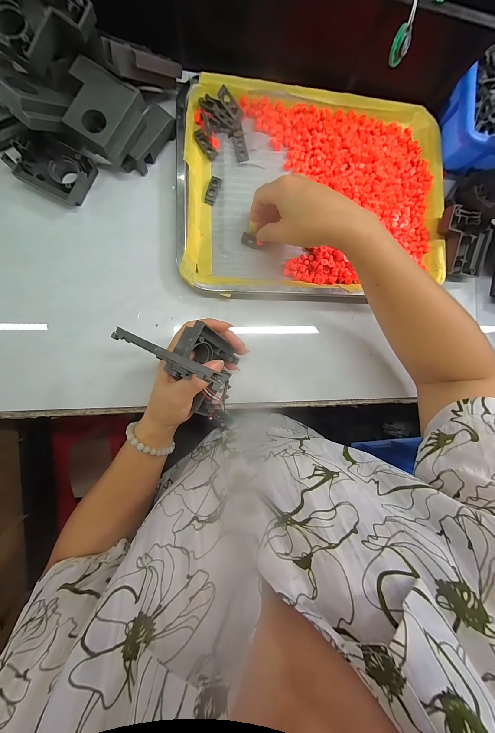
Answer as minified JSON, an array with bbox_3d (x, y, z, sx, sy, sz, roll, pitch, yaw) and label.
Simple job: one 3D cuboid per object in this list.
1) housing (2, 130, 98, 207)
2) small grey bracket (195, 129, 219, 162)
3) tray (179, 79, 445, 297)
[{"bbox_3d":[-0.219,-0.225,0.276,0.076,0.023,0.060,26,89,-7],"label":"housing"},{"bbox_3d":[-0.052,-0.276,0.305,0.014,0.004,0.038,-42,96,-4],"label":"small grey bracket"},{"bbox_3d":[0.090,-0.217,0.313,0.343,0.022,0.261,0,92,-7],"label":"tray"}]

